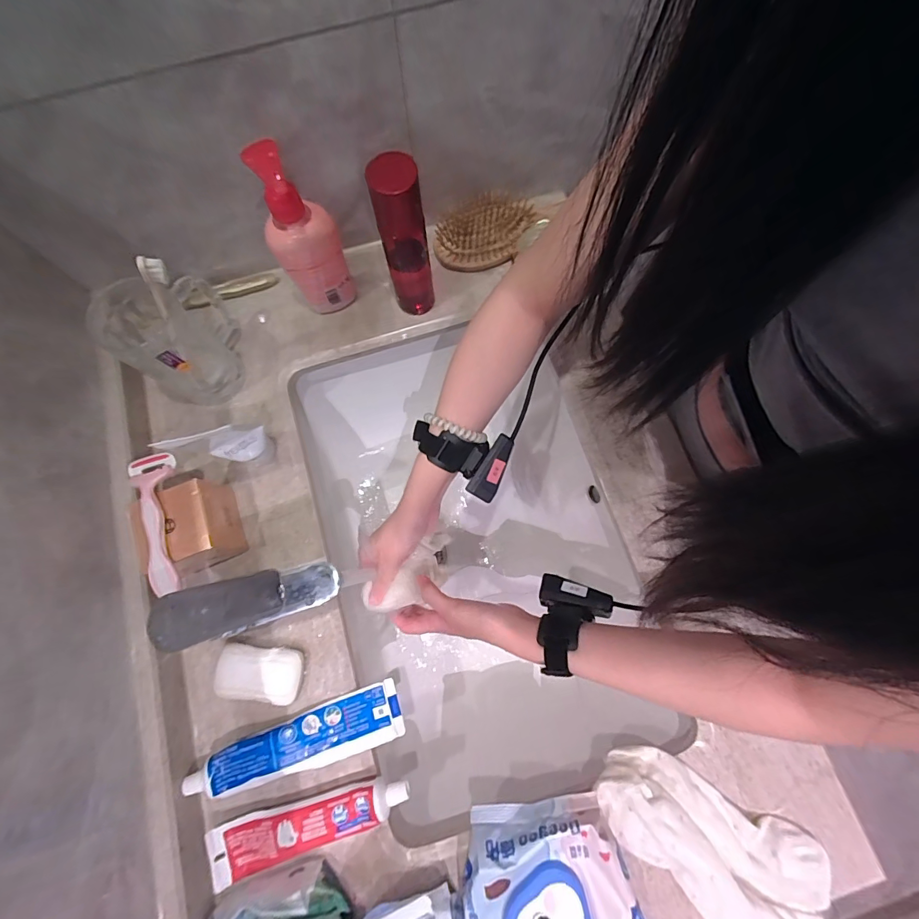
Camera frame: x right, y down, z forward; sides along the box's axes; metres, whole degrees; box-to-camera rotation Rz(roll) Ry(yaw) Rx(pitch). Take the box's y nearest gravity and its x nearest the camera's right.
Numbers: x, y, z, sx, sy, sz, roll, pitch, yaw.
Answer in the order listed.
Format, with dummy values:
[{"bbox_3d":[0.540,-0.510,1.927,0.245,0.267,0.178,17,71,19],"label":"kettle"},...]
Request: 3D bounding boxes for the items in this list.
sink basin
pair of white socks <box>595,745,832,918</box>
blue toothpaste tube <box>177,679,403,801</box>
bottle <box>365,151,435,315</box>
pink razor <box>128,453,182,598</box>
[{"bbox_3d":[0.006,0.110,0.531,0.352,0.166,0.520,-17,76,-3],"label":"sink basin"},{"bbox_3d":[0.226,0.336,0.361,0.203,0.030,0.107,40,80,10],"label":"pair of white socks"},{"bbox_3d":[-0.152,0.270,0.389,0.193,0.031,0.050,-19,76,-3],"label":"blue toothpaste tube"},{"bbox_3d":[-0.056,-0.223,0.441,0.044,0.186,0.037,-11,76,-1],"label":"bottle"},{"bbox_3d":[-0.275,0.055,0.381,0.038,0.016,0.134,-23,76,-4],"label":"pink razor"}]

